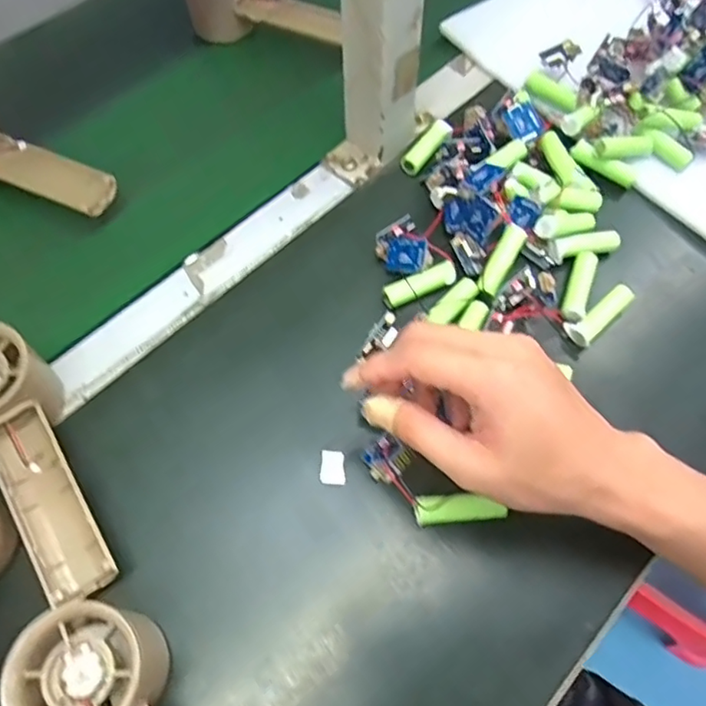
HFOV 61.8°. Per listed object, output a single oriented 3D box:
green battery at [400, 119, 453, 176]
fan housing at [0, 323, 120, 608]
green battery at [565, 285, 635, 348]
[{"bbox_3d":[0.057,-0.158,0.453,0.019,0.014,0.050,35,68,13],"label":"green battery"},{"bbox_3d":[-0.172,0.055,0.317,0.056,0.049,0.155,-36,71,-17],"label":"fan housing"},{"bbox_3d":[0.162,-0.024,0.387,0.050,0.017,0.015,-40,72,-18],"label":"green battery"}]

